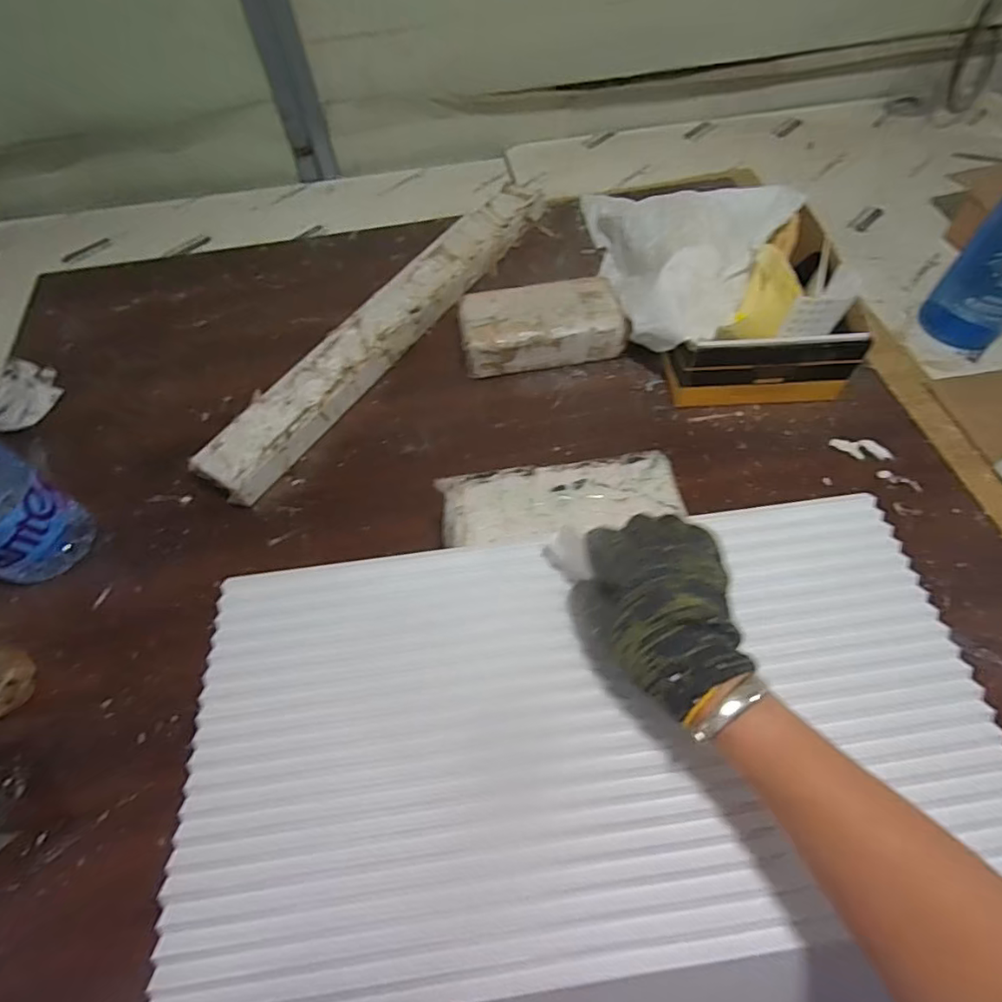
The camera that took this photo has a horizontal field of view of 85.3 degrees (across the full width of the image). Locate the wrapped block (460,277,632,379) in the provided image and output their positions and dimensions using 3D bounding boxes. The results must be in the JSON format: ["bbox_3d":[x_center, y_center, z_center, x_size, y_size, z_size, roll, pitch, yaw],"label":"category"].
[{"bbox_3d":[0.054,-0.234,0.725,0.206,0.064,0.114,-7,59,0],"label":"wrapped block"}]

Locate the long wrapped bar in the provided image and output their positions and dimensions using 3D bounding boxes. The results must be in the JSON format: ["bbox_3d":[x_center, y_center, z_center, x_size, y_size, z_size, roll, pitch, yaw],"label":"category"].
[{"bbox_3d":[-0.143,-0.261,0.760,0.098,0.042,0.675,27,65,18],"label":"long wrapped bar"}]

